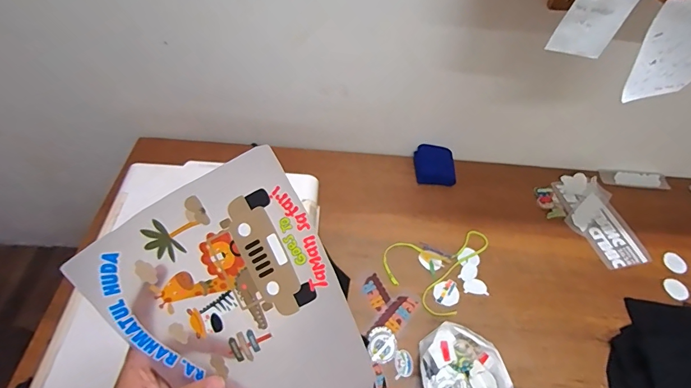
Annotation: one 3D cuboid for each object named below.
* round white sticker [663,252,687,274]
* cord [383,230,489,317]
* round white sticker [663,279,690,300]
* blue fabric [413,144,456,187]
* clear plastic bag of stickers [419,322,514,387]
[{"bbox_3d":[0.822,0.171,0.985,0.047,0.007,0.055,14,55,19],"label":"round white sticker"},{"bbox_3d":[0.212,0.151,0.954,0.201,0.004,0.262,29,55,16],"label":"cord"},{"bbox_3d":[0.790,0.227,0.941,0.055,0.004,0.054,2,52,-3],"label":"round white sticker"},{"bbox_3d":[0.252,-0.079,1.106,0.107,0.044,0.117,1,52,-4],"label":"blue fabric"},{"bbox_3d":[0.231,0.359,0.775,0.156,0.039,0.192,-4,53,-8],"label":"clear plastic bag of stickers"}]

